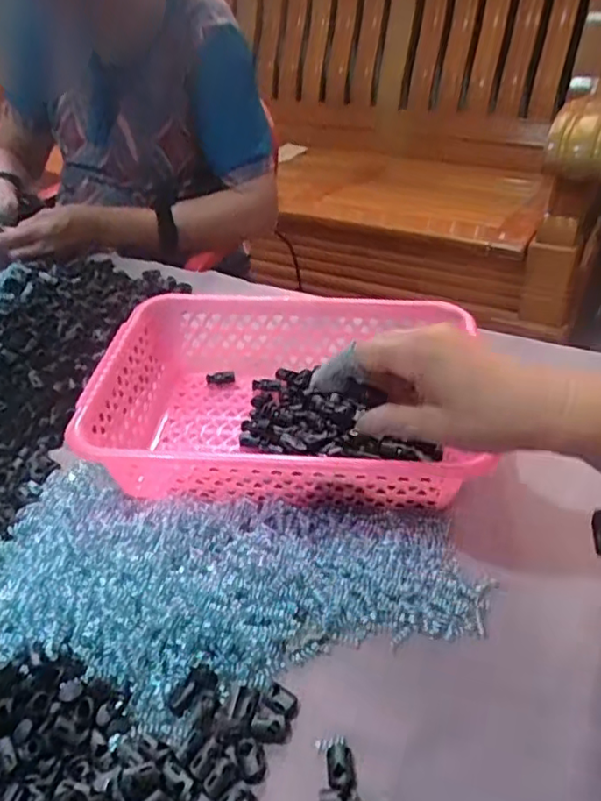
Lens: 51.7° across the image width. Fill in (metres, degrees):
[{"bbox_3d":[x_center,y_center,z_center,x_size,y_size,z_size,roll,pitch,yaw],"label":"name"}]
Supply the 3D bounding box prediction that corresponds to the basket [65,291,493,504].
[{"bbox_3d":[-0.014,-0.003,0.522,0.288,0.083,0.217,1,39,8],"label":"basket"}]

